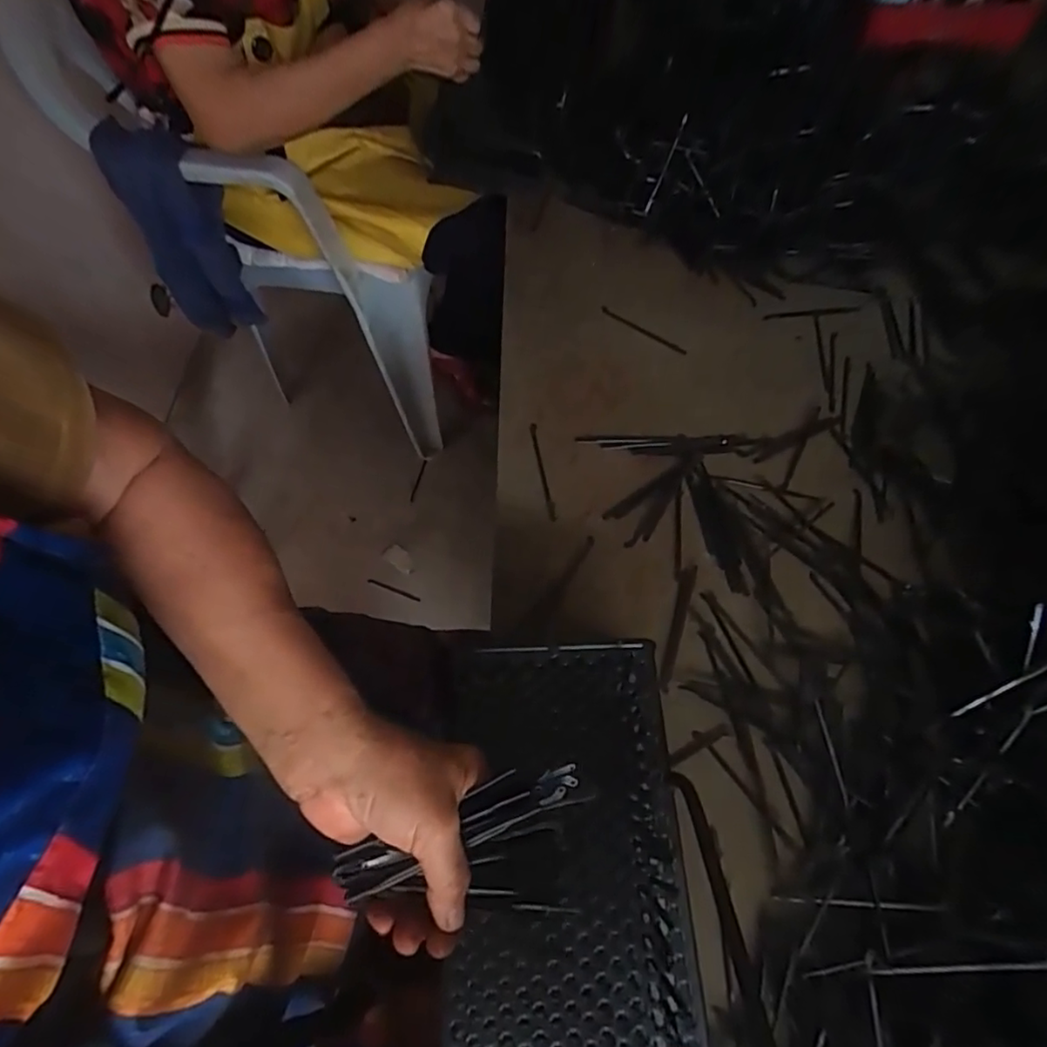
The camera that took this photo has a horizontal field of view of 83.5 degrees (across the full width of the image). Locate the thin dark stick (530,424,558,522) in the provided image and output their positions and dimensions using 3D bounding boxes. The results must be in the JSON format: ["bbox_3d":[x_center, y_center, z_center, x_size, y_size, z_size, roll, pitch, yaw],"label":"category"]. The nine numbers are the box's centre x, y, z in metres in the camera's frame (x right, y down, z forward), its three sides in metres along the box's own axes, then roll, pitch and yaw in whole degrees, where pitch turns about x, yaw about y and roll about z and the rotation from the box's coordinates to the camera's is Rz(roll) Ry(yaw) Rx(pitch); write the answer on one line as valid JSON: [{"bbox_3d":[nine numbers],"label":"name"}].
[{"bbox_3d":[0.019,-0.052,0.591,0.008,0.008,0.111,-11,61,-3],"label":"thin dark stick"}]

